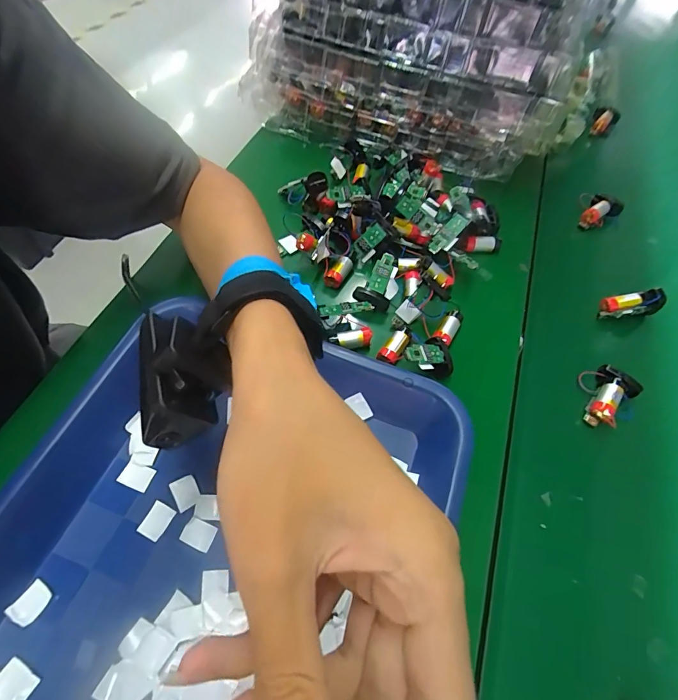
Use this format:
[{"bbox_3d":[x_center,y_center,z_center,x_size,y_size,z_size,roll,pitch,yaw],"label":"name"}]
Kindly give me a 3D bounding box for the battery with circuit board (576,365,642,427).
[{"bbox_3d":[0.212,0.035,0.321,0.050,0.020,0.039,-34,67,-21],"label":"battery with circuit board"}]

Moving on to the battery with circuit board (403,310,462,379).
[{"bbox_3d":[0.082,-0.005,0.321,0.035,0.022,0.084,30,45,14],"label":"battery with circuit board"}]

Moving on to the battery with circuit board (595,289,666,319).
[{"bbox_3d":[0.267,-0.042,0.365,0.052,0.018,0.018,-10,57,20],"label":"battery with circuit board"}]

